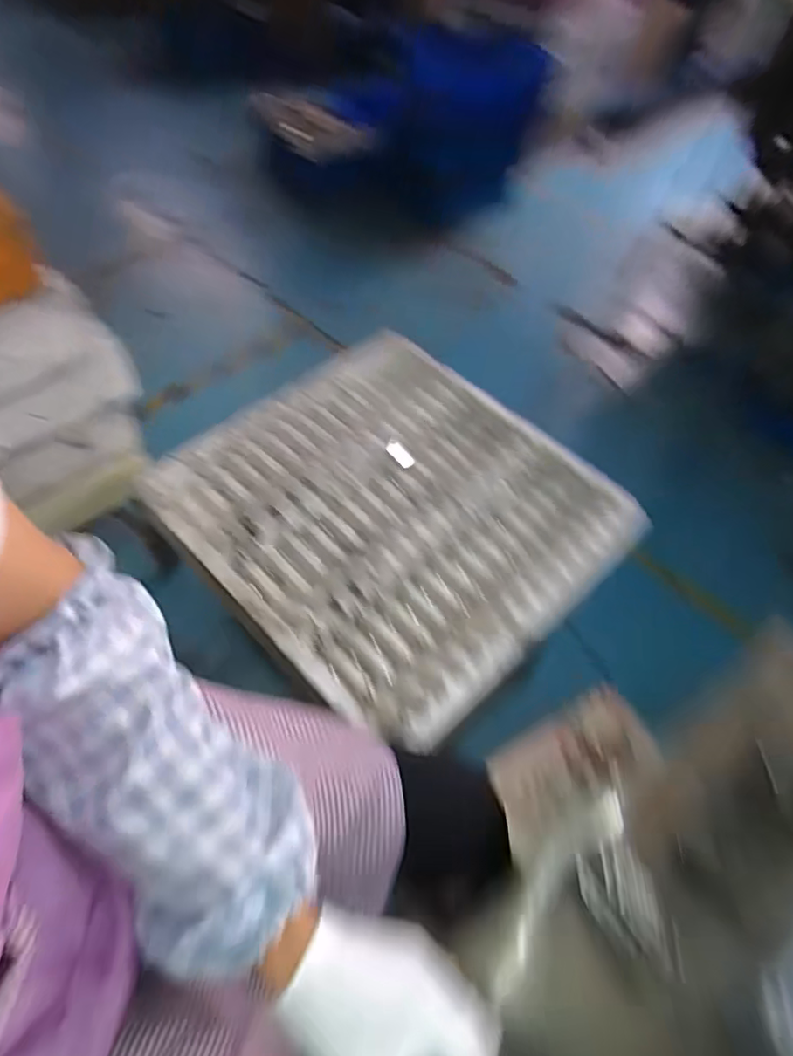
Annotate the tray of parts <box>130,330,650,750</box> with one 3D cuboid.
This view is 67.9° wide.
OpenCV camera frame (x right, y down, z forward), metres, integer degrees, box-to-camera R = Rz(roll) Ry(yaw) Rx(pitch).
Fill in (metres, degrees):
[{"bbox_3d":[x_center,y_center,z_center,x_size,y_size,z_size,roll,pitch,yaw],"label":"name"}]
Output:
[{"bbox_3d":[0.001,-0.036,0.890,0.565,0.068,0.555,39,59,22],"label":"tray of parts"}]

